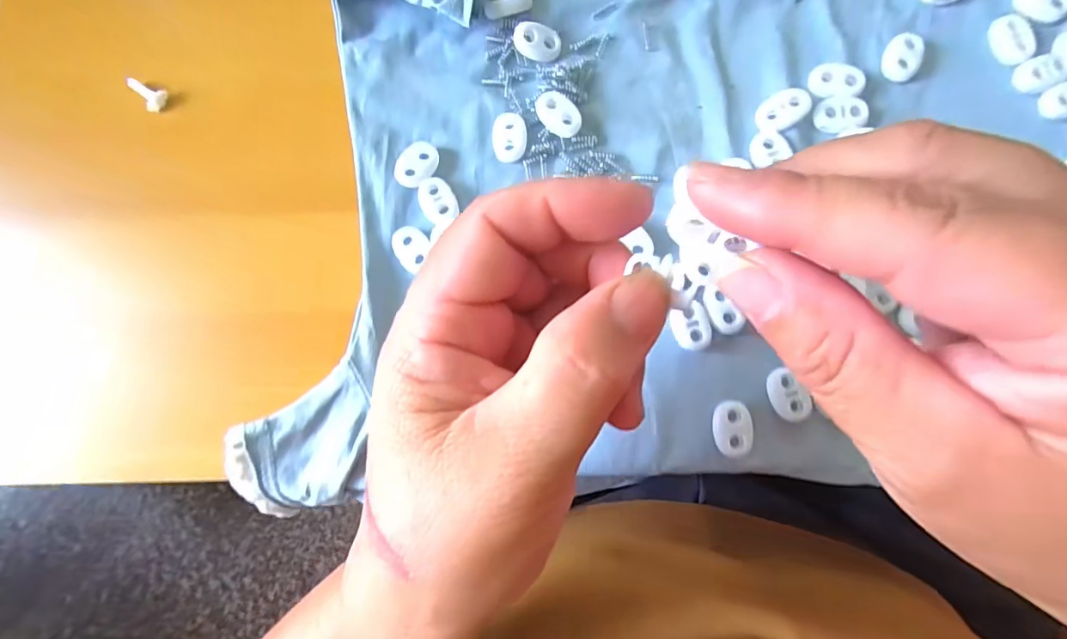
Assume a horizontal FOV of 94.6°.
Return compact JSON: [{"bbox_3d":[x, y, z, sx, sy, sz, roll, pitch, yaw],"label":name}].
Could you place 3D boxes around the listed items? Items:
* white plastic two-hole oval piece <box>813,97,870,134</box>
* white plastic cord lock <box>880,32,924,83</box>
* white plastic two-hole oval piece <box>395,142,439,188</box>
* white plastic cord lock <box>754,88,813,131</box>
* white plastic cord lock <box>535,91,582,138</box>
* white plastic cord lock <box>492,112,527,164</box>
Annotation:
[{"bbox_3d":[0.136,-0.091,0.218,0.022,0.004,0.015,-6,82,1],"label":"white plastic two-hole oval piece"},{"bbox_3d":[0.166,-0.118,0.223,0.014,0.006,0.022,12,83,3],"label":"white plastic cord lock"},{"bbox_3d":[-0.053,-0.071,0.224,0.015,0.005,0.023,38,85,6],"label":"white plastic two-hole oval piece"},{"bbox_3d":[0.110,-0.093,0.218,0.022,0.008,0.016,-34,83,-3],"label":"white plastic cord lock"},{"bbox_3d":[0.011,-0.092,0.221,0.022,0.007,0.015,44,86,7],"label":"white plastic cord lock"},{"bbox_3d":[-0.011,-0.083,0.225,0.015,0.004,0.023,2,83,2],"label":"white plastic cord lock"}]

